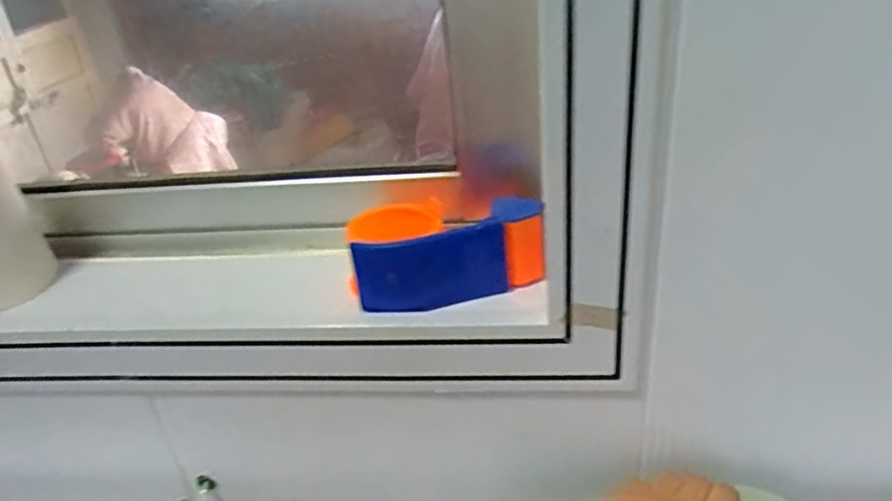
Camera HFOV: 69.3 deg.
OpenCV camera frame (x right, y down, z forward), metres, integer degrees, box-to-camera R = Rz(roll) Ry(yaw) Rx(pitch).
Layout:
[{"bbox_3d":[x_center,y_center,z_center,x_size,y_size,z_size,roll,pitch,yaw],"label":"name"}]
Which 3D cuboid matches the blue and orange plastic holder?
[{"bbox_3d":[-0.002,-0.006,0.505,0.143,0.063,0.076,-8,30,-4],"label":"blue and orange plastic holder"}]

